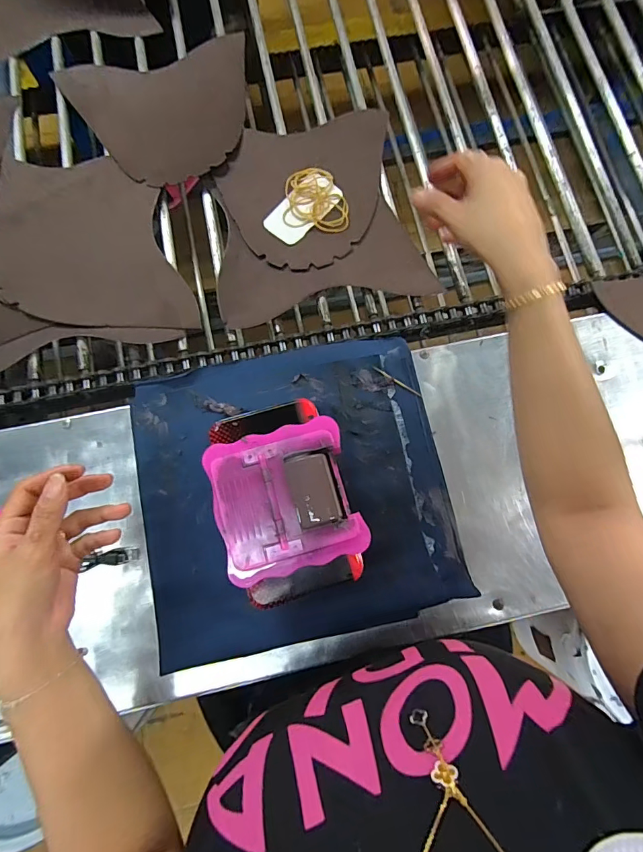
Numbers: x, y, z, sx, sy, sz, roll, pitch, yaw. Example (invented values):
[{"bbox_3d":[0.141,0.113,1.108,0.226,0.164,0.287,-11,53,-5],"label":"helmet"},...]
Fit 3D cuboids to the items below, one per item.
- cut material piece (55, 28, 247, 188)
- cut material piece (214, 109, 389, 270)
[{"bbox_3d":[-0.206,-0.414,0.578,0.239,0.007,0.217,-15,75,-5],"label":"cut material piece"},{"bbox_3d":[-0.008,-0.301,0.553,0.222,0.008,0.204,-14,78,-6],"label":"cut material piece"}]

